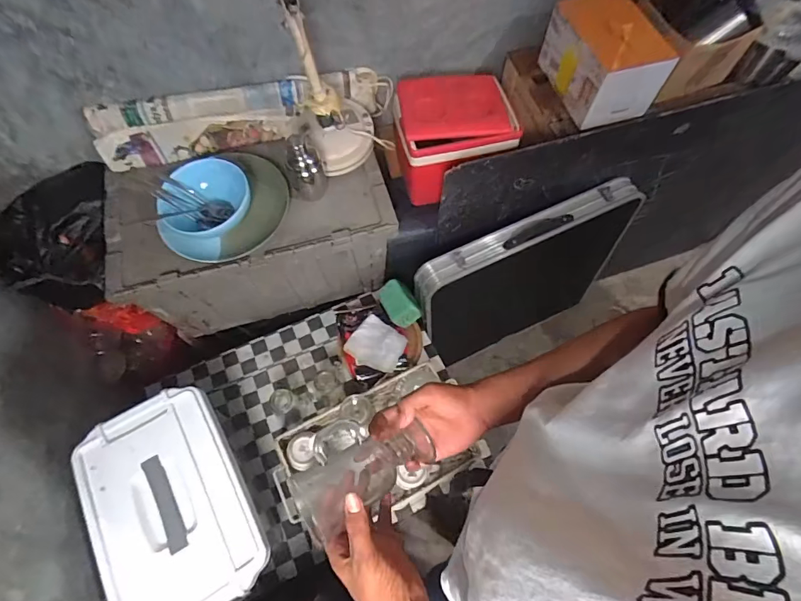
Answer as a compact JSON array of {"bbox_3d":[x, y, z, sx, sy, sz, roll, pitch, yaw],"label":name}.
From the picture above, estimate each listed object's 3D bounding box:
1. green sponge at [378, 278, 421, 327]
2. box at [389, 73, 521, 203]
[{"bbox_3d":[-0.005,0.006,1.052,0.074,0.067,0.099,-30,68,-12],"label":"green sponge"},{"bbox_3d":[0.121,-0.364,1.008,0.250,0.222,0.175,-9,65,-3],"label":"box"}]

